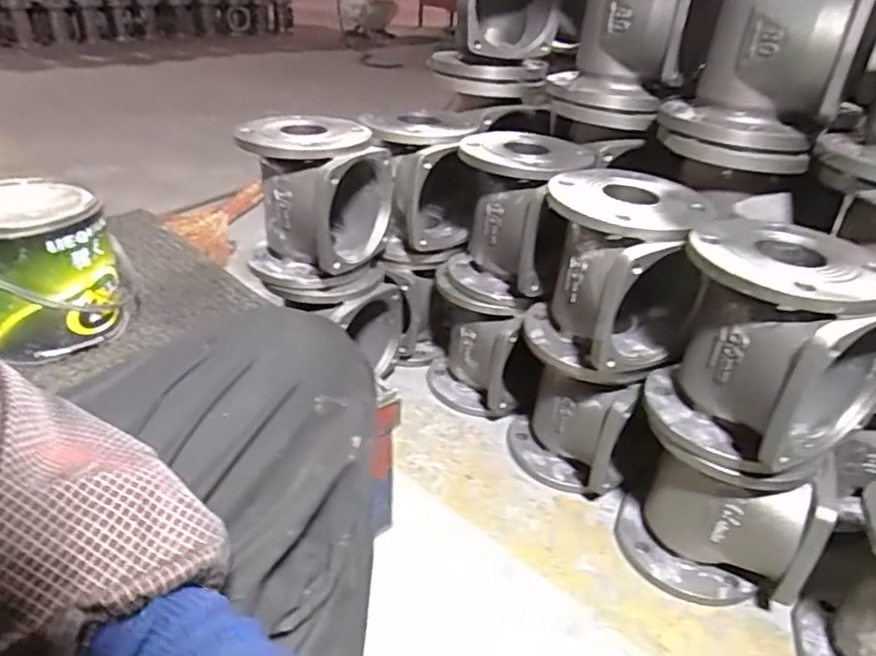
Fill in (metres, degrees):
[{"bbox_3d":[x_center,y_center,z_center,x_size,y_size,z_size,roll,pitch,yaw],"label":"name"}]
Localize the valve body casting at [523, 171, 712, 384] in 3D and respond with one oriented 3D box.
[{"bbox_3d":[0.202,-0.053,0.746,0.183,0.200,0.185,14,32,15],"label":"valve body casting"}]

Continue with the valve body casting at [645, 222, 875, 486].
[{"bbox_3d":[0.321,0.025,0.637,0.152,0.202,0.190,-21,39,-36],"label":"valve body casting"}]

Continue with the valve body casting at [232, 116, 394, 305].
[{"bbox_3d":[-0.173,-0.167,0.889,0.181,0.213,0.167,11,31,10],"label":"valve body casting"}]

